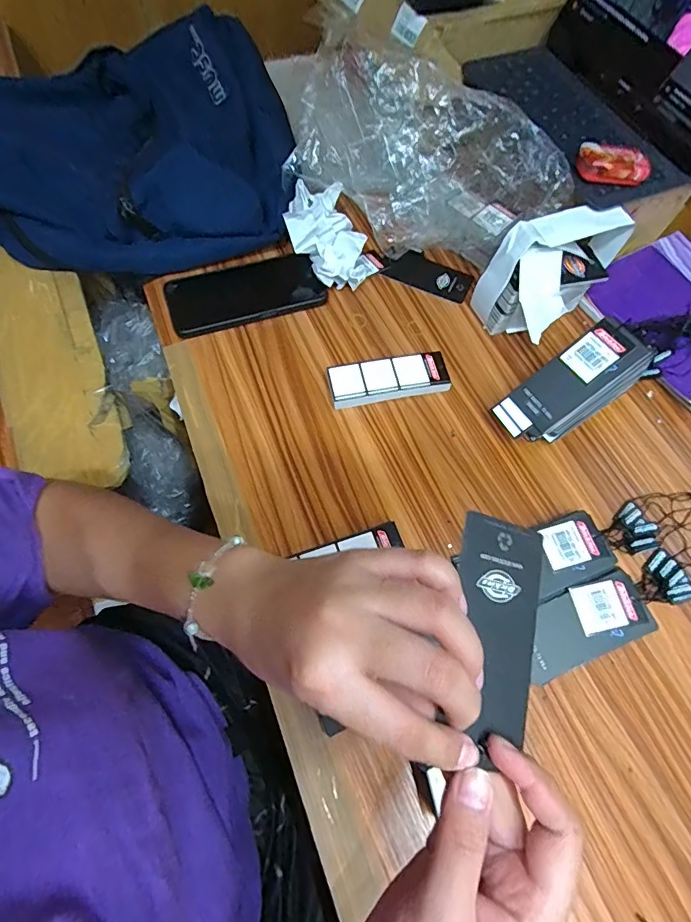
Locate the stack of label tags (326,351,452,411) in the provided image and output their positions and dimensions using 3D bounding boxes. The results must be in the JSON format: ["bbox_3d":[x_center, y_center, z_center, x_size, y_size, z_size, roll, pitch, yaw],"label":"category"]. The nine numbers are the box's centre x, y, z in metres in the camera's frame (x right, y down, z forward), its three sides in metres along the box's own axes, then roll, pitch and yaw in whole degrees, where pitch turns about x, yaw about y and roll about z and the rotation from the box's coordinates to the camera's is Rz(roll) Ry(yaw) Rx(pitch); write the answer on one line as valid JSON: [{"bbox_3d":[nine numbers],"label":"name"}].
[{"bbox_3d":[0.044,-0.081,0.459,0.120,0.019,0.043,-9,65,-7],"label":"stack of label tags"}]

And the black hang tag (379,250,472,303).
[{"bbox_3d":[0.098,-0.219,0.541,0.102,0.010,0.049,24,66,9],"label":"black hang tag"}]

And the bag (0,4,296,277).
[{"bbox_3d":[-0.279,-0.359,0.528,0.414,0.106,0.308,-15,66,-10],"label":"bag"}]

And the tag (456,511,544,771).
[{"bbox_3d":[0.071,0.076,0.210,0.048,0.004,0.096,14,75,-22],"label":"tag"}]

